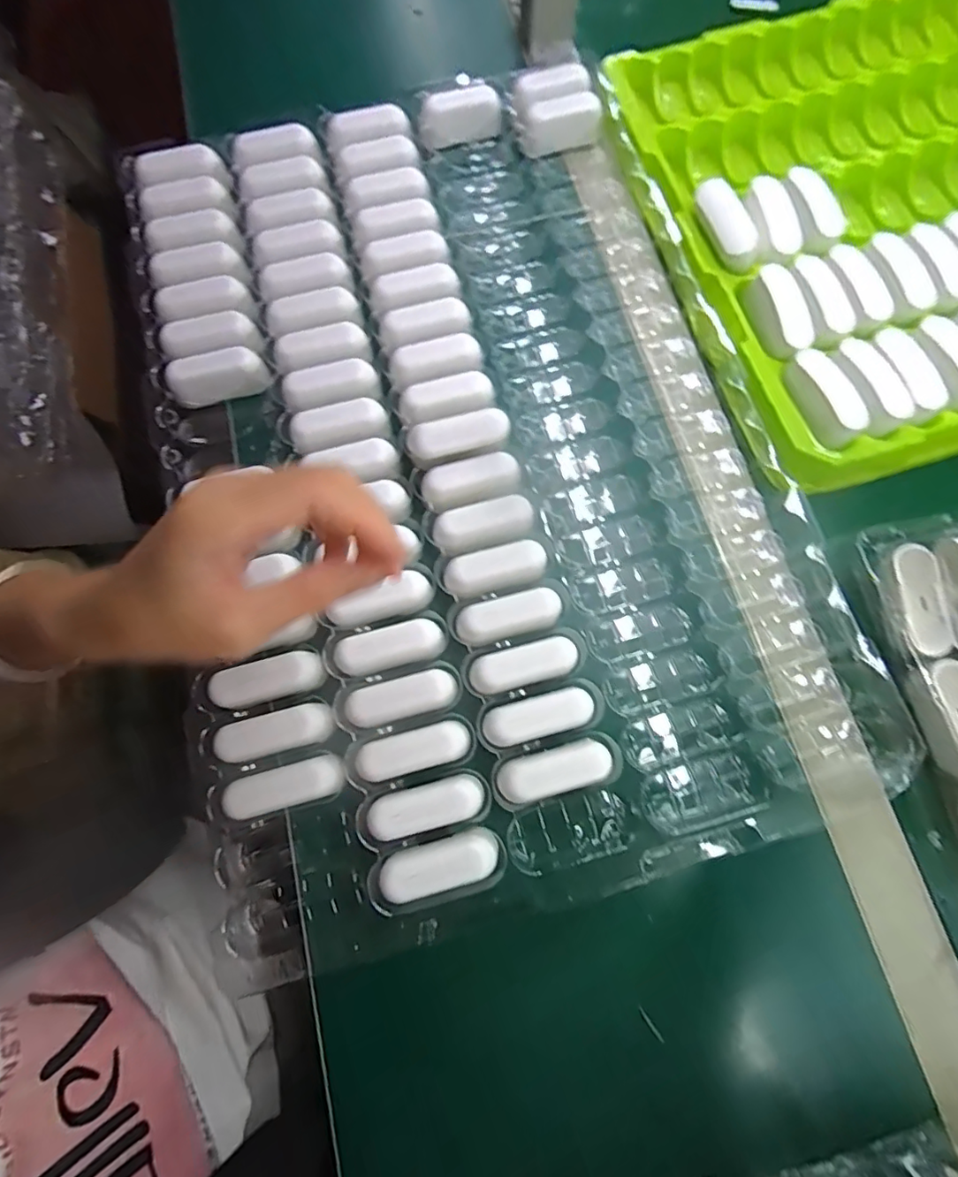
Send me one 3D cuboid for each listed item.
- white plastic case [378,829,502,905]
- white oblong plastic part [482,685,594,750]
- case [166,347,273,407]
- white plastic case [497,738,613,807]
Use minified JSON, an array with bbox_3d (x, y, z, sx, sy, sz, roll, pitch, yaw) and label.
[{"bbox_3d":[-0.021,0.150,0.289,0.063,0.023,0.025,-19,76,-3],"label":"white plastic case"},{"bbox_3d":[0.034,0.076,0.309,0.063,0.024,0.024,-17,76,-3],"label":"white oblong plastic part"},{"bbox_3d":[-0.180,-0.148,0.371,0.063,0.025,0.024,-16,76,-3],"label":"case"},{"bbox_3d":[0.042,0.103,0.301,0.062,0.028,0.024,-16,76,-3],"label":"white plastic case"}]

